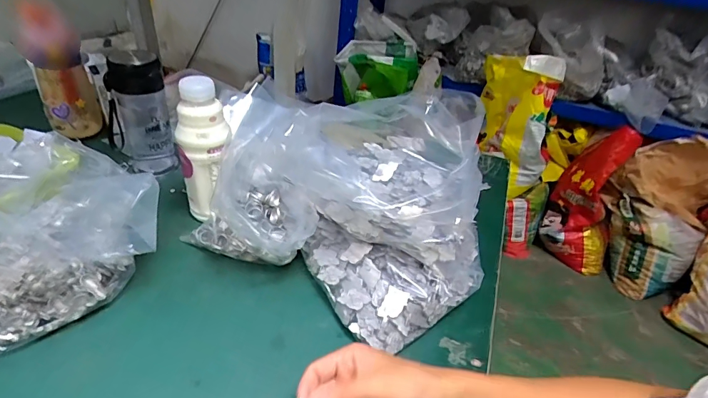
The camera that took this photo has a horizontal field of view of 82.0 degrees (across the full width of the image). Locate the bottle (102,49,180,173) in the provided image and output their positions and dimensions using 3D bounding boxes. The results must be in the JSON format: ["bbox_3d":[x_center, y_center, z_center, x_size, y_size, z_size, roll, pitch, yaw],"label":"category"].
[{"bbox_3d":[-0.326,-0.127,0.617,0.083,0.185,0.063,-17,42,-30],"label":"bottle"}]

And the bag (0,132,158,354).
[{"bbox_3d":[-0.347,0.041,0.413,0.258,0.148,0.163,-25,46,-37],"label":"bag"}]

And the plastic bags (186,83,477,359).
[{"bbox_3d":[-0.005,-0.004,0.509,0.345,0.176,0.255,21,37,19],"label":"plastic bags"}]

